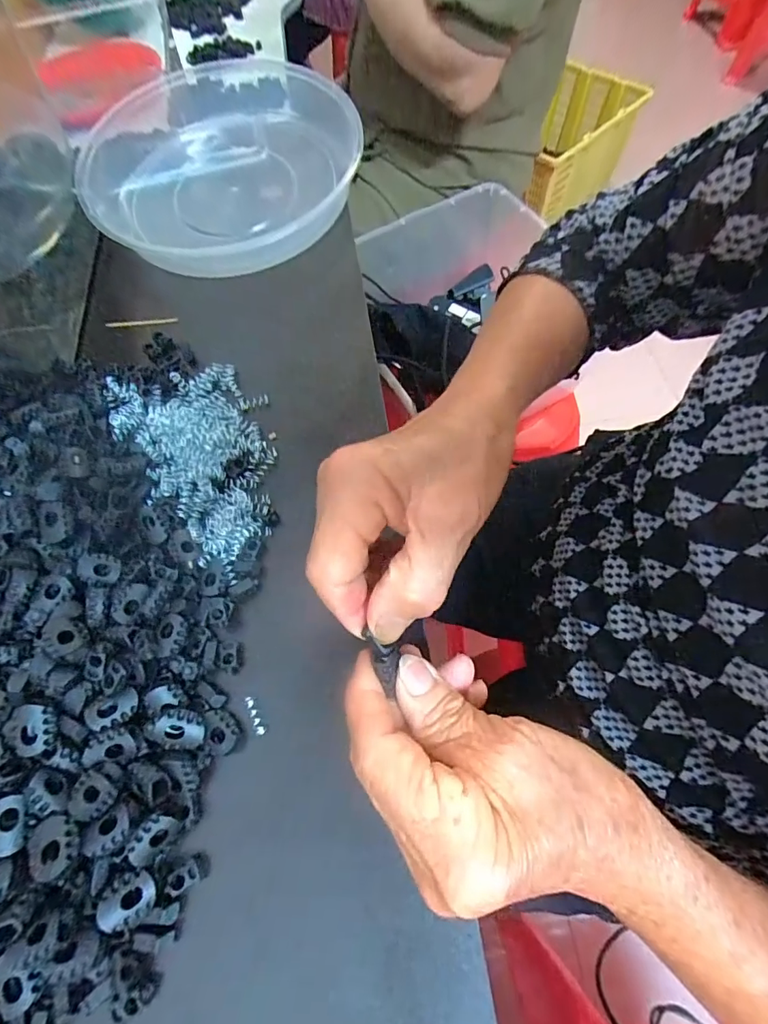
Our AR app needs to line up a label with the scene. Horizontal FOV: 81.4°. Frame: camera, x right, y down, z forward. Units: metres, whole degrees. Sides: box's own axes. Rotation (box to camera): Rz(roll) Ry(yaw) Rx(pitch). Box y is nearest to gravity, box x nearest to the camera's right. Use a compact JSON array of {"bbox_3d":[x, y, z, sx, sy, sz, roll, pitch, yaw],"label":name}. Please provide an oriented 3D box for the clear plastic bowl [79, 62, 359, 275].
[{"bbox_3d":[-0.140,-0.290,0.383,0.243,0.048,0.190,-11,70,-1],"label":"clear plastic bowl"}]

